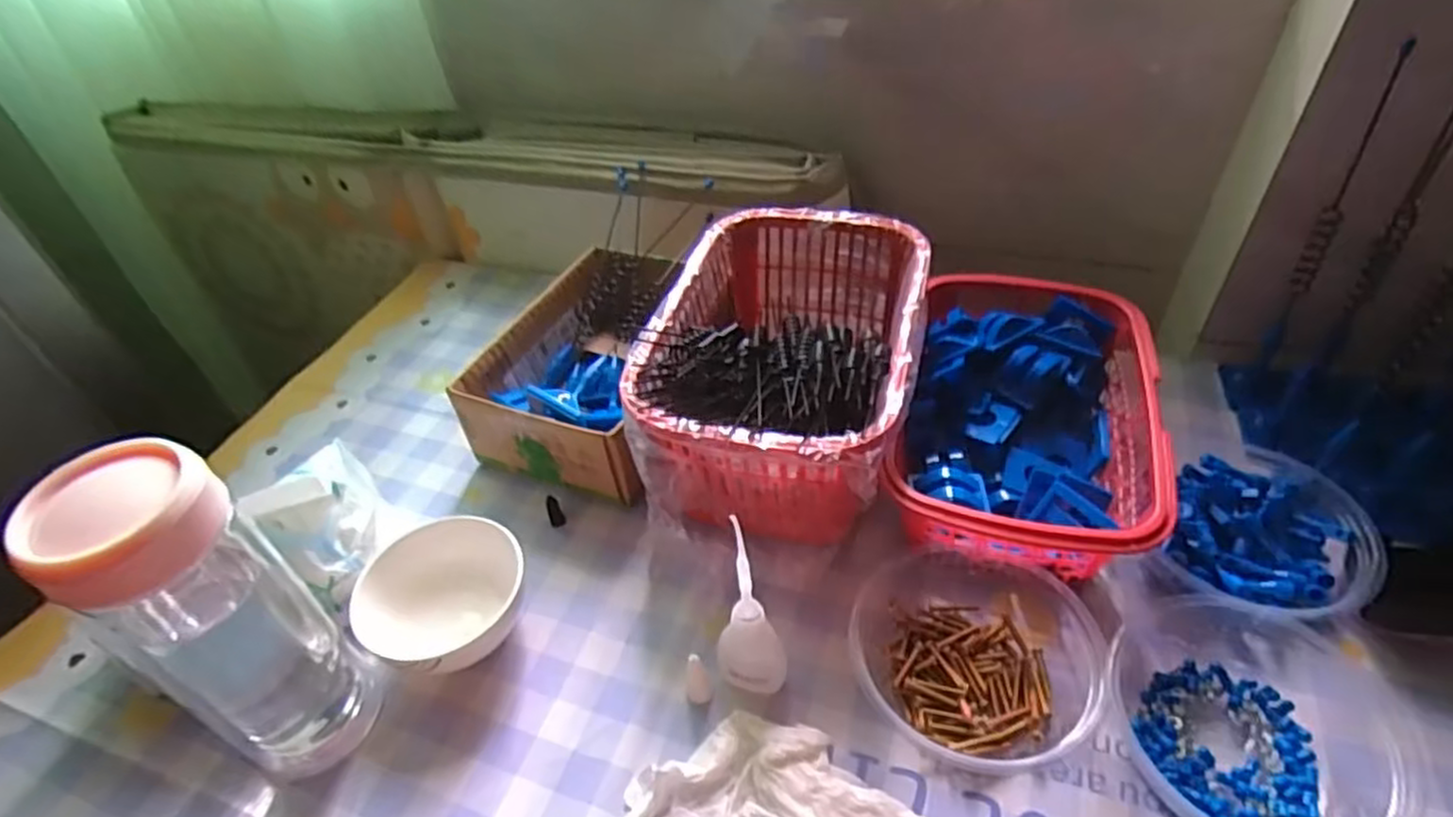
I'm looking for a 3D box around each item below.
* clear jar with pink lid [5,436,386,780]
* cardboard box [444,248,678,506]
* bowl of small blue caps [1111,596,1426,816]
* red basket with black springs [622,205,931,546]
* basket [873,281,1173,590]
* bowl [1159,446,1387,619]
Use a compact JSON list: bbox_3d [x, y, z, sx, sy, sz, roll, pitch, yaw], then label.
[{"bbox_3d":[-0.225,0.098,0.333,0.061,0.182,0.064,-3,44,3],"label":"clear jar with pink lid"},{"bbox_3d":[-0.086,-0.028,0.534,0.134,0.075,0.183,15,48,20],"label":"cardboard box"},{"bbox_3d":[0.257,0.144,0.348,0.127,0.030,0.119,-3,44,3],"label":"bowl of small blue caps"},{"bbox_3d":[0.042,-0.022,0.485,0.155,0.110,0.226,9,46,16],"label":"red basket with black springs"},{"bbox_3d":[0.181,0.012,0.457,0.141,0.070,0.202,11,46,17],"label":"basket"},{"bbox_3d":[0.297,0.071,0.412,0.094,0.042,0.097,-3,44,3],"label":"bowl"}]

